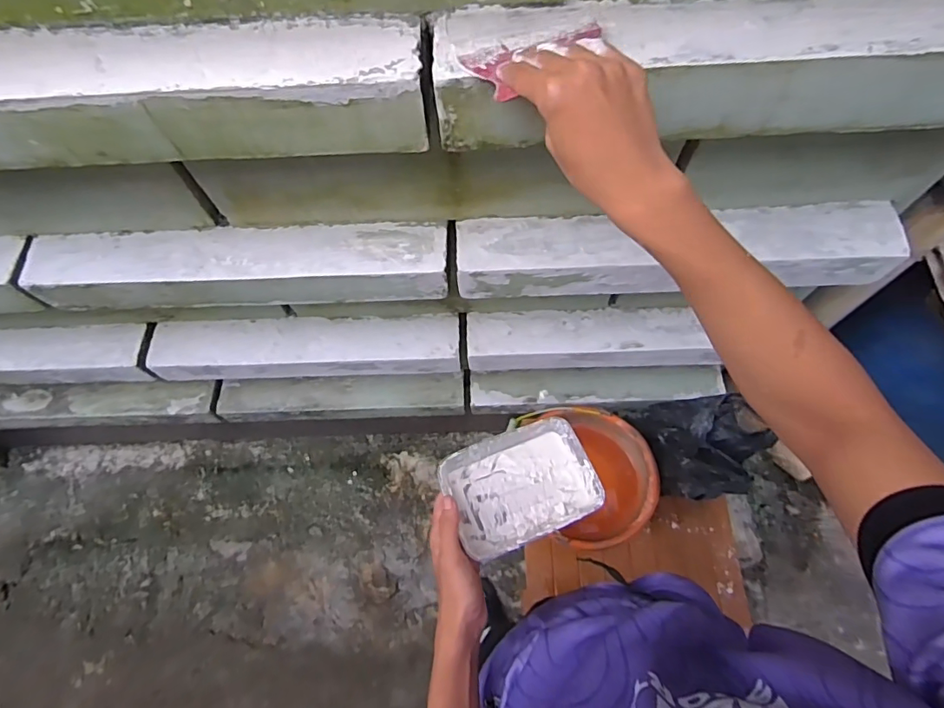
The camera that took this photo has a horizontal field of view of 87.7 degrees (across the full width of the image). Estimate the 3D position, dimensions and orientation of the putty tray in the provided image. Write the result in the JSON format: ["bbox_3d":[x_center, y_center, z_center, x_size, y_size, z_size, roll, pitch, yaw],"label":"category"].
[{"bbox_3d":[0.056,0.145,0.549,0.159,0.055,0.117,-22,66,-8],"label":"putty tray"}]

